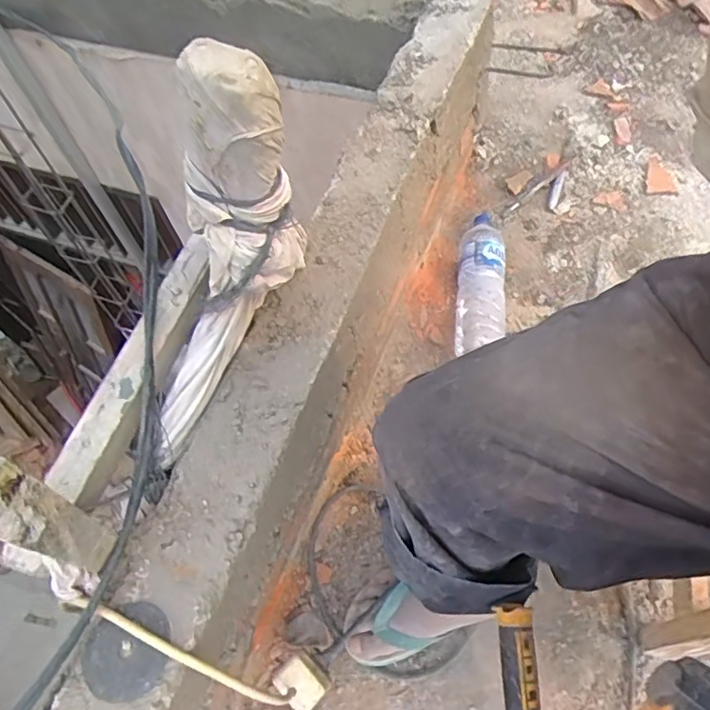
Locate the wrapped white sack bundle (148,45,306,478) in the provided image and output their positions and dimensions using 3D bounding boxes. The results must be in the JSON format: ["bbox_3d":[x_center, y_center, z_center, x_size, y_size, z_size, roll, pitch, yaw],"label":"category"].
[{"bbox_3d":[-0.133,-0.086,0.586,0.096,0.417,0.155,27,34,12],"label":"wrapped white sack bundle"}]

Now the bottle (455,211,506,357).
[{"bbox_3d":[0.233,-0.130,1.051,0.083,0.075,0.311,4,59,9],"label":"bottle"}]

